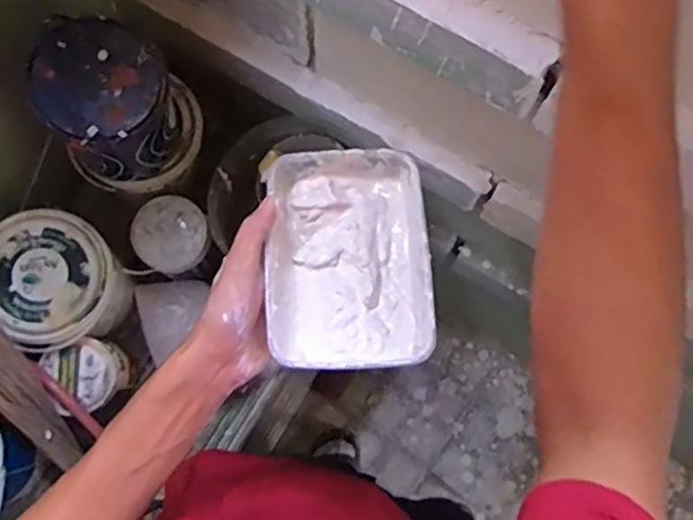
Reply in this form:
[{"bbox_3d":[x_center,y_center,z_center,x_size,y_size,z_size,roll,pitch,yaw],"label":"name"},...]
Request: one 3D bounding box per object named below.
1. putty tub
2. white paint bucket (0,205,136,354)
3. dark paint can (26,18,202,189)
[{"bbox_3d":[0.000,-0.003,0.479,0.113,0.053,0.165,-3,76,0],"label":"putty tub"},{"bbox_3d":[-0.404,0.034,0.942,0.176,0.163,0.166,0,76,1],"label":"white paint bucket"},{"bbox_3d":[-0.282,-0.181,0.834,0.144,0.218,0.146,0,76,1],"label":"dark paint can"}]

